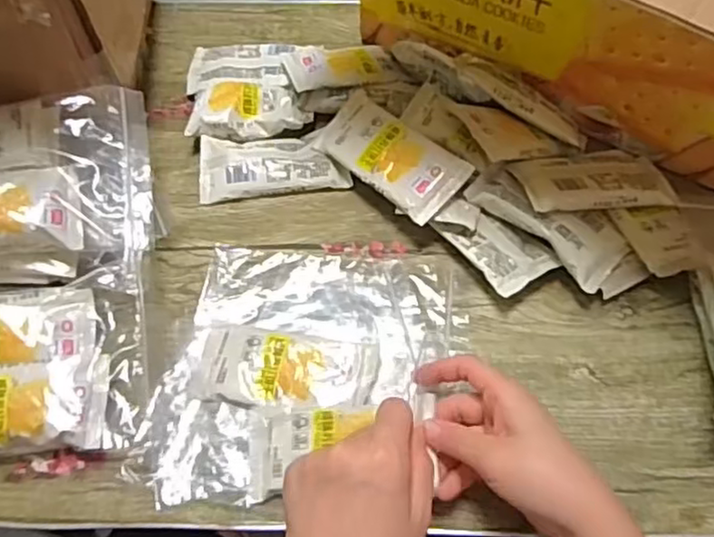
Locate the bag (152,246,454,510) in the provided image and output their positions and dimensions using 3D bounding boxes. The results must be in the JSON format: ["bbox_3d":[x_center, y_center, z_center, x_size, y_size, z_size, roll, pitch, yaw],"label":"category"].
[{"bbox_3d":[-0.034,0.070,0.500,0.204,0.033,0.205,3,60,4],"label":"bag"}]

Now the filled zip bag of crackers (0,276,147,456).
[{"bbox_3d":[-0.253,0.073,0.490,0.189,0.033,0.128,-5,60,-1],"label":"filled zip bag of crackers"}]

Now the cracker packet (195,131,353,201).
[{"bbox_3d":[-0.075,-0.094,0.599,0.132,0.025,0.059,-3,60,0],"label":"cracker packet"}]

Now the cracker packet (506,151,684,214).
[{"bbox_3d":[0.199,-0.077,0.555,0.133,0.018,0.071,-5,53,-11],"label":"cracker packet"}]

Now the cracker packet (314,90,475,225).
[{"bbox_3d":[0.027,-0.100,0.566,0.136,0.015,0.062,41,86,24],"label":"cracker packet"}]

